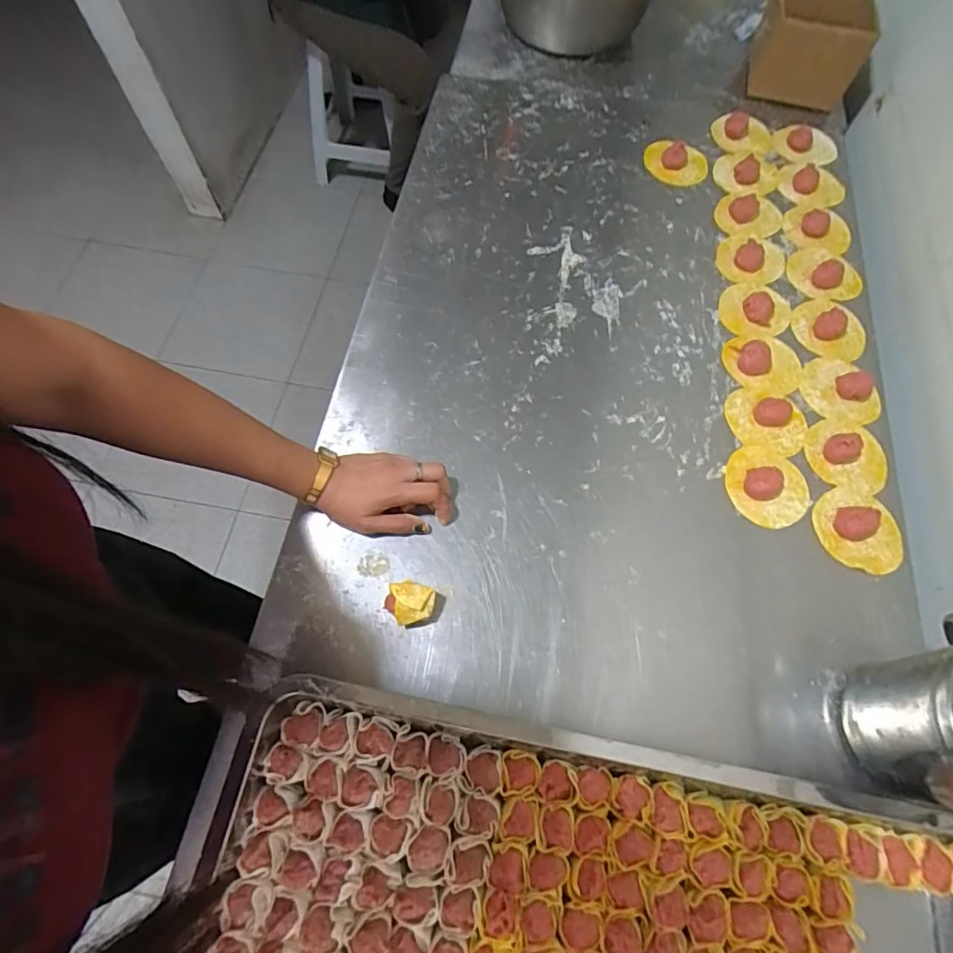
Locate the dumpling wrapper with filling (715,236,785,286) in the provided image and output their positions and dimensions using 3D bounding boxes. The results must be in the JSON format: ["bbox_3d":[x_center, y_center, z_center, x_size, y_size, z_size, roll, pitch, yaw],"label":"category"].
[{"bbox_3d":[0.345,-0.271,0.664,0.084,0.013,0.070,8,68,3],"label":"dumpling wrapper with filling"}]

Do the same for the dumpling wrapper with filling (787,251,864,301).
[{"bbox_3d":[0.429,-0.250,0.653,0.069,0.023,0.089,-42,74,-16],"label":"dumpling wrapper with filling"}]

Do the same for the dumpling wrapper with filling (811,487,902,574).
[{"bbox_3d":[0.382,0.051,0.522,0.078,0.023,0.089,-22,70,-9],"label":"dumpling wrapper with filling"}]

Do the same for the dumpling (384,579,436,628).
[{"bbox_3d":[-0.060,0.116,0.477,0.041,0.032,0.036,19,69,7],"label":"dumpling"}]

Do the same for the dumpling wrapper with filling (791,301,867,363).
[{"bbox_3d":[0.415,-0.172,0.622,0.073,0.009,0.086,-35,72,-14],"label":"dumpling wrapper with filling"}]

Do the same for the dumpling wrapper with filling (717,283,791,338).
[{"bbox_3d":[0.333,-0.202,0.629,0.078,0.015,0.086,34,71,12],"label":"dumpling wrapper with filling"}]

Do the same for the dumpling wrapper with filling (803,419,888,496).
[{"bbox_3d":[0.397,-0.026,0.557,0.080,0.027,0.086,0,68,-1],"label":"dumpling wrapper with filling"}]

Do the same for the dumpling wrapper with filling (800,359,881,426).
[{"bbox_3d":[0.405,-0.098,0.594,0.076,0.018,0.085,-14,69,-6],"label":"dumpling wrapper with filling"}]

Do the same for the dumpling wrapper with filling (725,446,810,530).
[{"bbox_3d":[0.301,0.007,0.543,0.083,0.016,0.084,0,68,-1],"label":"dumpling wrapper with filling"}]

